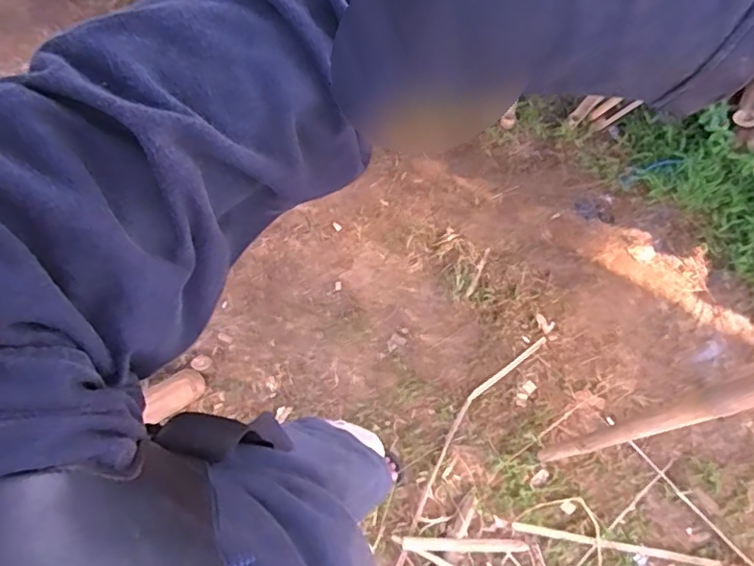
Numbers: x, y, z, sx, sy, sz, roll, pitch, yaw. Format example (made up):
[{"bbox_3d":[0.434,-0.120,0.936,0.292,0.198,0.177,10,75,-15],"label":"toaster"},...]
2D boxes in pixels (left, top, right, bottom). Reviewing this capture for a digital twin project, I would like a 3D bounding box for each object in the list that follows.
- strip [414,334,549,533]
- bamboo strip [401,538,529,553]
[{"bbox_3d":[0.254,0.371,1.571,0.081,0.022,0.614,36,73,13],"label":"strip"},{"bbox_3d":[0.219,0.654,1.446,0.308,0.016,0.028,1,69,0],"label":"bamboo strip"}]

